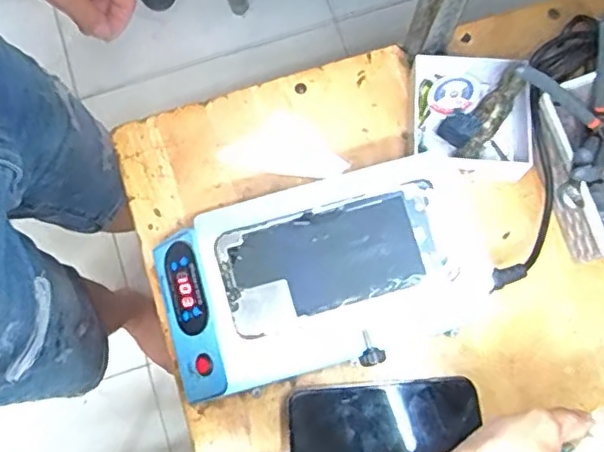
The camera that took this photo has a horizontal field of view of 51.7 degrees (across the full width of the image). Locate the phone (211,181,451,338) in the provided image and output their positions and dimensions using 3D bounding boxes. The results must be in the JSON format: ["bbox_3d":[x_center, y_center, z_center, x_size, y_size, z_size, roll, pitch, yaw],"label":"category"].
[{"bbox_3d":[0.021,0.020,0.430,0.153,0.007,0.072,-18,77,-4],"label":"phone"}]

